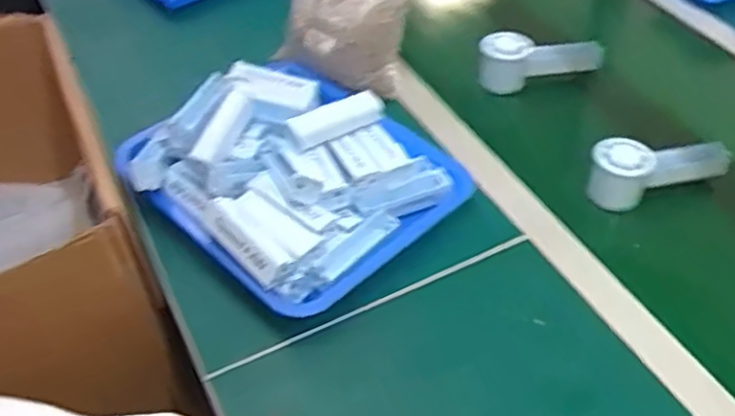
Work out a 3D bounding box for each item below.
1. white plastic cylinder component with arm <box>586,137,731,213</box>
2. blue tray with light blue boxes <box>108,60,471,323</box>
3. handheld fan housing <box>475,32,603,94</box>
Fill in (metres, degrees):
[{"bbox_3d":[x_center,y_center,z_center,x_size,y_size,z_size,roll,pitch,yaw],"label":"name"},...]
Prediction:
[{"bbox_3d":[0.317,-0.044,0.794,0.157,0.062,0.049,-11,47,-11],"label":"white plastic cylinder component with arm"},{"bbox_3d":[-0.082,-0.046,0.780,0.317,0.075,0.262,34,55,29],"label":"blue tray with light blue boxes"},{"bbox_3d":[0.218,-0.189,0.931,0.160,0.062,0.055,-15,48,-14],"label":"handheld fan housing"}]

